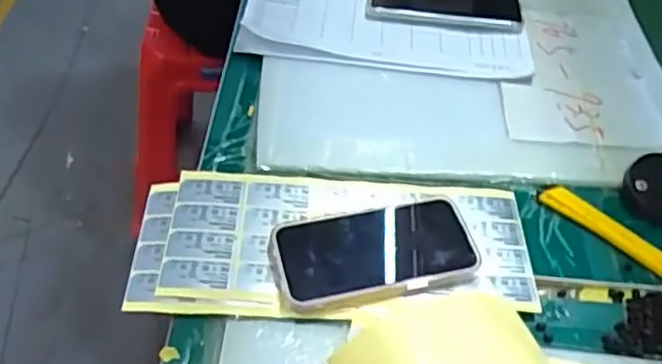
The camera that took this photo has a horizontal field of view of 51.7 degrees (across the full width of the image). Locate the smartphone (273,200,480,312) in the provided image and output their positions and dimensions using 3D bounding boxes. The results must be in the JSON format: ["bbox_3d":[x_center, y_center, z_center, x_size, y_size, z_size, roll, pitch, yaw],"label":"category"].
[{"bbox_3d":[0.033,0.049,0.513,0.148,0.010,0.080,-10,50,-14],"label":"smartphone"}]

